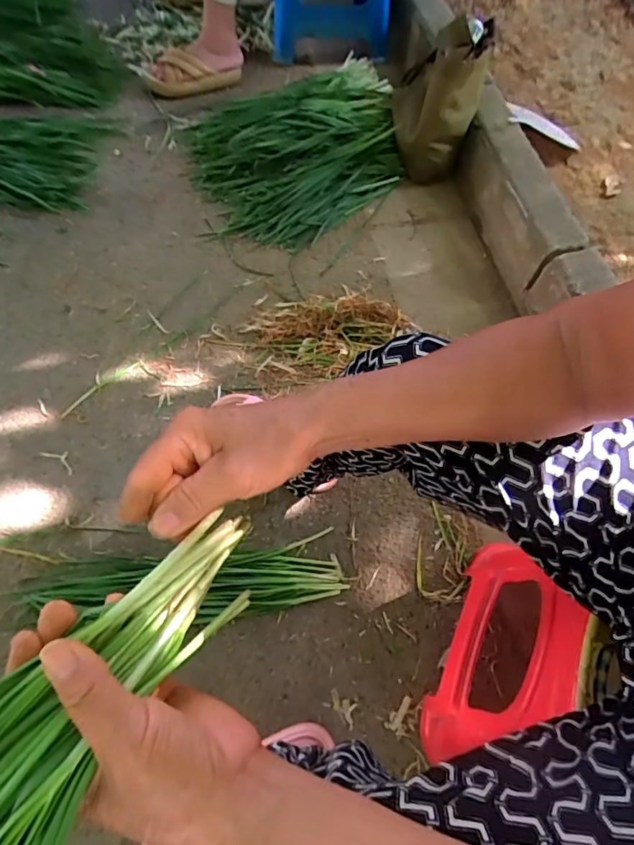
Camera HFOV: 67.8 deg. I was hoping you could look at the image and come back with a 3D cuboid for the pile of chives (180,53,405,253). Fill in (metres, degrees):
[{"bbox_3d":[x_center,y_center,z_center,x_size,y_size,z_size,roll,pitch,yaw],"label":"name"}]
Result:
[{"bbox_3d":[-0.039,-0.644,1.110,0.518,0.091,0.550,-11,64,-7],"label":"pile of chives"}]

